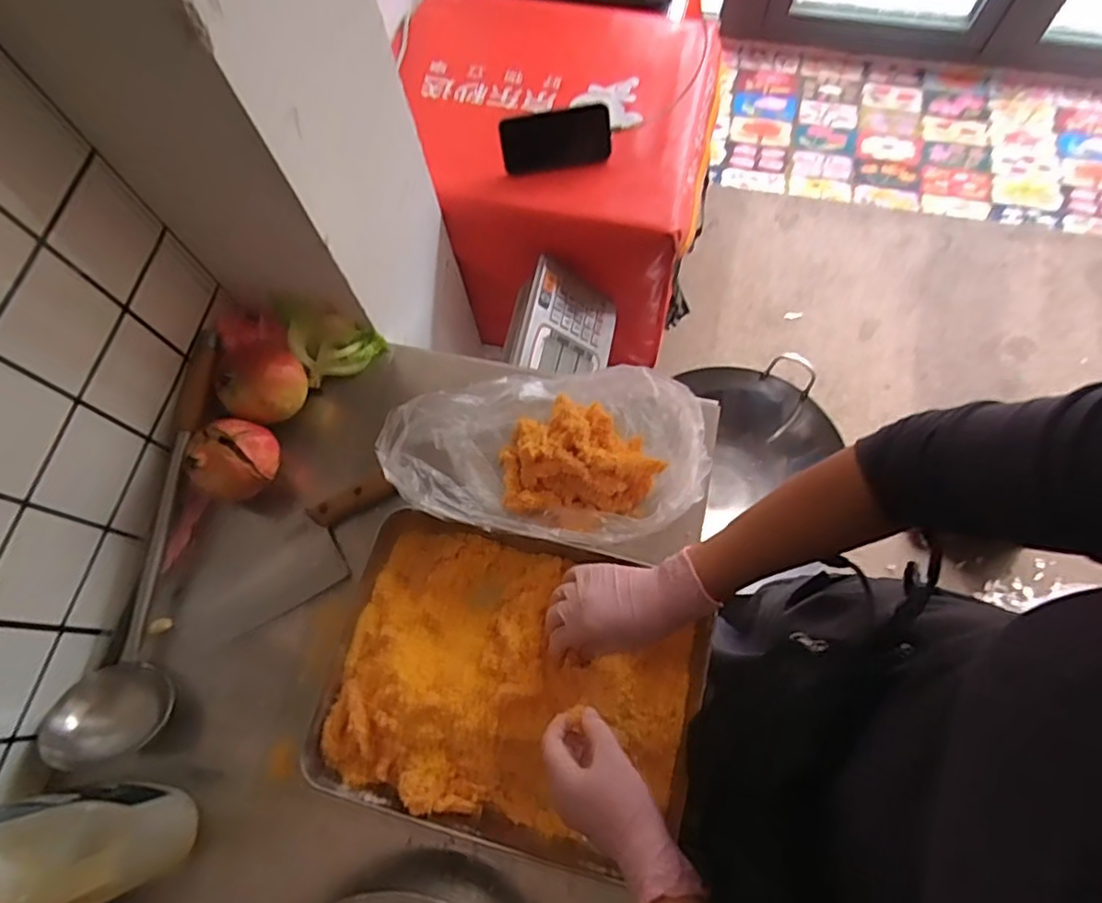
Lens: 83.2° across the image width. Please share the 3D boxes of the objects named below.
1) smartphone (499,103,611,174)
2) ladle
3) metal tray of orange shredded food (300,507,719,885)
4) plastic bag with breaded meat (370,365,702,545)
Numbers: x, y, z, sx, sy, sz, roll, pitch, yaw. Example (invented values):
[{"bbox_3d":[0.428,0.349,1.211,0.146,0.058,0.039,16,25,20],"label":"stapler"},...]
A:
[{"bbox_3d":[0.008,-0.457,0.910,0.161,0.076,0.012,-12,28,-6],"label":"smartphone"},{"bbox_3d":[-0.426,0.089,0.671,0.094,0.073,0.449,3,70,4],"label":"ladle"},{"bbox_3d":[-0.039,0.224,0.617,0.360,0.041,0.273,14,71,7],"label":"metal tray of orange shredded food"},{"bbox_3d":[-0.005,-0.003,0.679,0.332,0.081,0.207,3,70,4],"label":"plastic bag with breaded meat"}]

